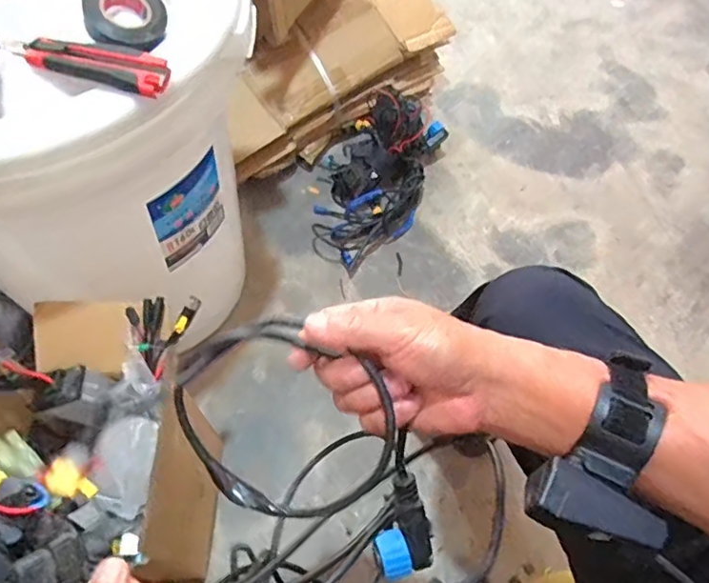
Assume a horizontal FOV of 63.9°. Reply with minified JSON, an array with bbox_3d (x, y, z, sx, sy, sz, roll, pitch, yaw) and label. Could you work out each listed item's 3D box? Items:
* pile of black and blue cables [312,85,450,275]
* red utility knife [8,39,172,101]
[{"bbox_3d":[0.030,-0.231,1.047,0.202,0.168,0.354,19,61,9],"label":"pile of black and blue cables"},{"bbox_3d":[-0.221,-0.197,0.488,0.131,0.018,0.034,17,60,8],"label":"red utility knife"}]

